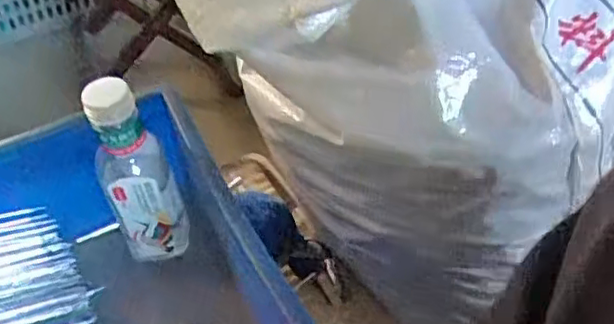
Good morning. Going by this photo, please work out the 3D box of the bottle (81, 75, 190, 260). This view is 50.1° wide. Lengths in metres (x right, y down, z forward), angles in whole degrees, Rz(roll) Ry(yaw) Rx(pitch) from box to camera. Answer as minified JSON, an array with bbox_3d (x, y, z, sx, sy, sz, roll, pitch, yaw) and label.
[{"bbox_3d":[-0.157,0.002,0.614,0.075,0.195,0.072,-18,48,-19],"label":"bottle"}]

